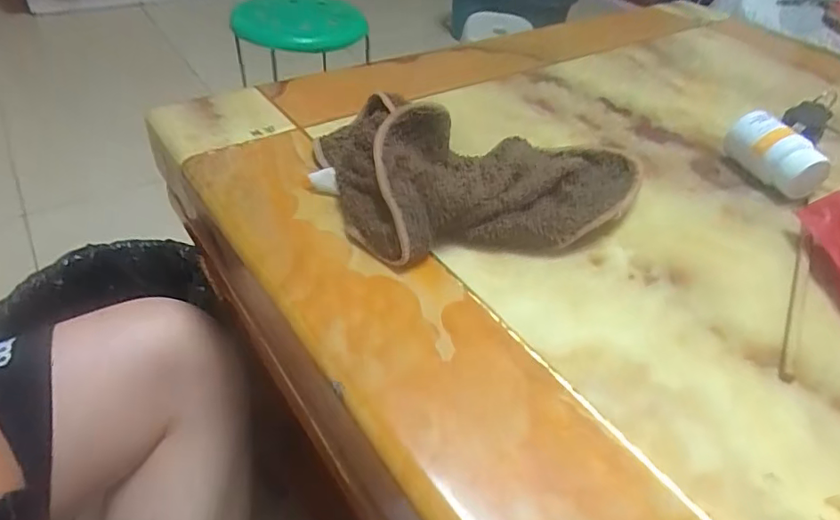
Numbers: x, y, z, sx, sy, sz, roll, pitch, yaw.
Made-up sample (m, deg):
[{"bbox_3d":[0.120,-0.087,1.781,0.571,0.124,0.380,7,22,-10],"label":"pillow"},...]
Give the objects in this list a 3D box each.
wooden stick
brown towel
[{"bbox_3d":[0.232,0.024,0.326,0.007,0.004,0.145,26,46,21],"label":"wooden stick"},{"bbox_3d":[0.049,-0.071,0.375,0.220,0.054,0.151,-6,44,-13],"label":"brown towel"}]

